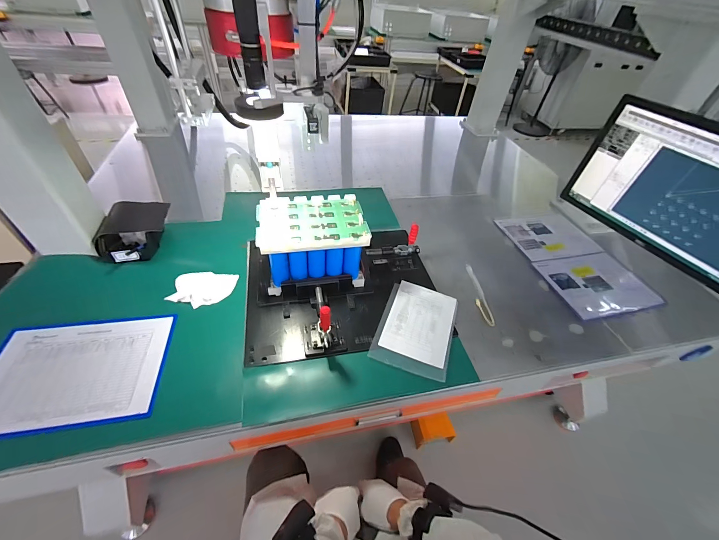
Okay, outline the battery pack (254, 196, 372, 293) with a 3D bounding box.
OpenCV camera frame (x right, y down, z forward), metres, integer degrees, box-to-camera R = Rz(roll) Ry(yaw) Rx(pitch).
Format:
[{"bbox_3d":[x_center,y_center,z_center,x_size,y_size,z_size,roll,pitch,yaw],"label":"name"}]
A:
[{"bbox_3d":[-0.116,-0.060,0.760,0.242,0.163,0.188,-6,47,-12],"label":"battery pack"}]

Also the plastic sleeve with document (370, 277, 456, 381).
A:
[{"bbox_3d":[0.136,0.130,0.717,0.166,0.006,0.235,16,48,13],"label":"plastic sleeve with document"}]

